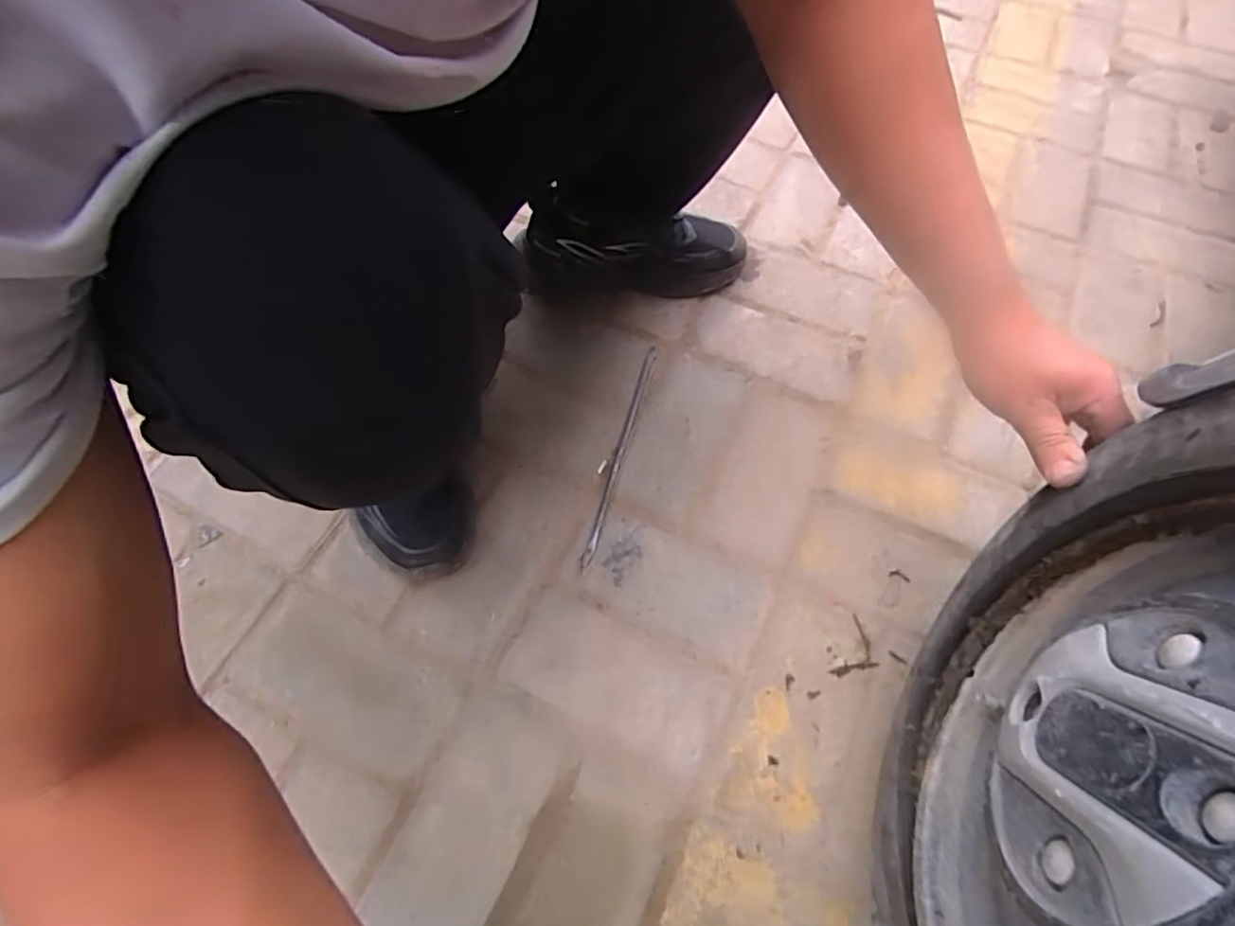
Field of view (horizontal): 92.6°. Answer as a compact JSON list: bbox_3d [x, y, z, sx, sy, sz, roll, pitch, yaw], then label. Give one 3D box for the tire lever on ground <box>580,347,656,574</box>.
[{"bbox_3d":[0.004,-0.015,0.605,0.011,0.006,0.263,15,63,5],"label":"tire lever on ground"}]

